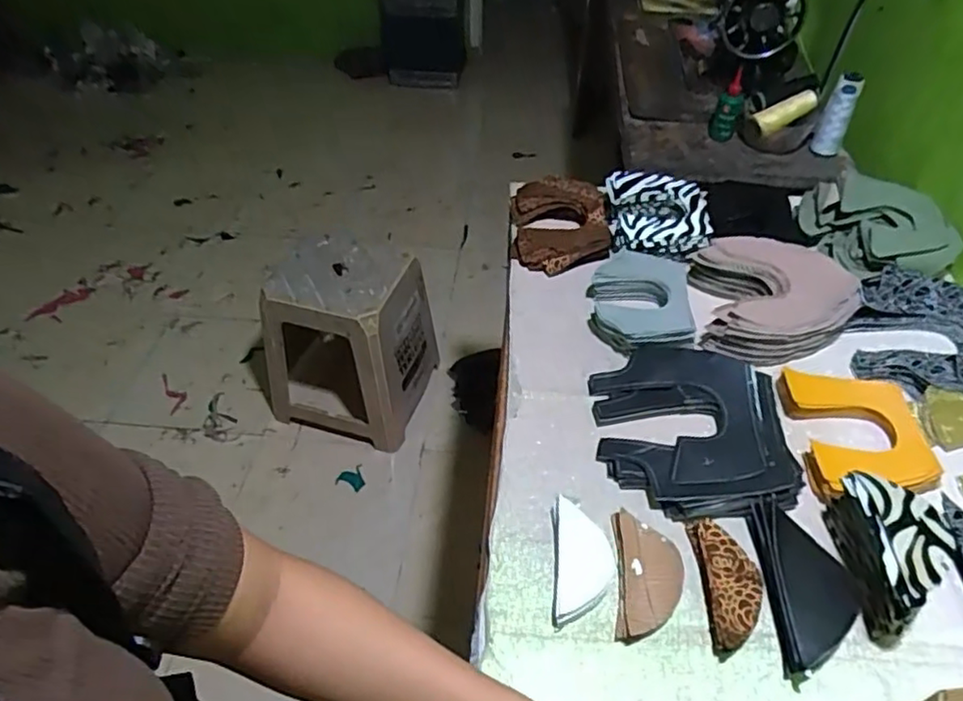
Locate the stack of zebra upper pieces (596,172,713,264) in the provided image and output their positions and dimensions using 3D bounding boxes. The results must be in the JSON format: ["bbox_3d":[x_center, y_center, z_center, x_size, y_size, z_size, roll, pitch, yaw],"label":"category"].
[{"bbox_3d":[0.251,-0.187,0.917,0.141,0.053,0.159,5,47,4],"label":"stack of zebra upper pieces"}]

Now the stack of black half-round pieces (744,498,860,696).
[{"bbox_3d":[0.283,0.205,0.560,0.066,0.035,0.150,3,47,2],"label":"stack of black half-round pieces"}]

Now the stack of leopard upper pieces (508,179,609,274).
[{"bbox_3d":[0.113,-0.185,0.934,0.135,0.041,0.175,1,47,0],"label":"stack of leopard upper pieces"}]

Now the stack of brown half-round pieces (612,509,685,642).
[{"bbox_3d":[0.152,0.201,0.577,0.060,0.017,0.111,4,47,3],"label":"stack of brown half-round pieces"}]

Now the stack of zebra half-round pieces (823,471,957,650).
[{"bbox_3d":[0.357,0.178,0.558,0.060,0.079,0.122,1,47,0],"label":"stack of zebra half-round pieces"}]

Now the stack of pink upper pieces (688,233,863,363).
[{"bbox_3d":[0.362,-0.069,0.805,0.186,0.056,0.178,-3,47,-4],"label":"stack of pink upper pieces"}]

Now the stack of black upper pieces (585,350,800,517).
[{"bbox_3d":[0.221,0.076,0.683,0.188,0.039,0.213,-1,47,-2],"label":"stack of black upper pieces"}]

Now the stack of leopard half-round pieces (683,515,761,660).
[{"bbox_3d":[0.221,0.208,0.571,0.049,0.023,0.116,2,47,1],"label":"stack of leopard half-round pieces"}]

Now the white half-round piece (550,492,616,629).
[{"bbox_3d":[0.094,0.192,0.588,0.055,0.015,0.117,3,47,2],"label":"white half-round piece"}]

